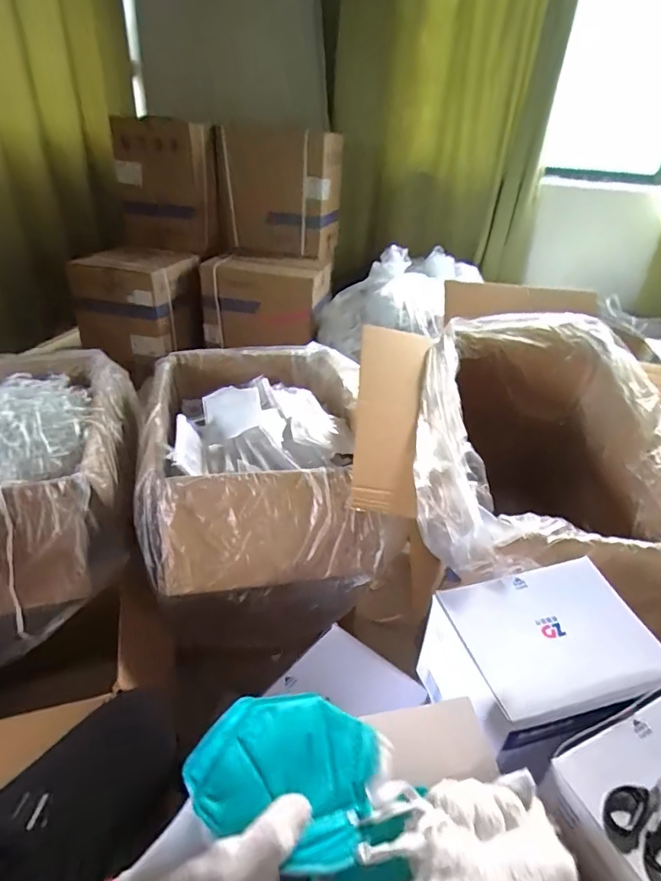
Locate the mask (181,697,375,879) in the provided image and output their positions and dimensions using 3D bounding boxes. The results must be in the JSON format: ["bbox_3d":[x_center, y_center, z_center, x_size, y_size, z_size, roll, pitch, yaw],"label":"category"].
[{"bbox_3d":[-0.027,0.214,0.314,0.125,0.020,0.094,26,34,-17],"label":"mask"}]

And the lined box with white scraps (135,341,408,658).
[{"bbox_3d":[-0.162,0.054,1.139,0.483,0.331,0.707,-4,33,-13],"label":"lined box with white scraps"}]

